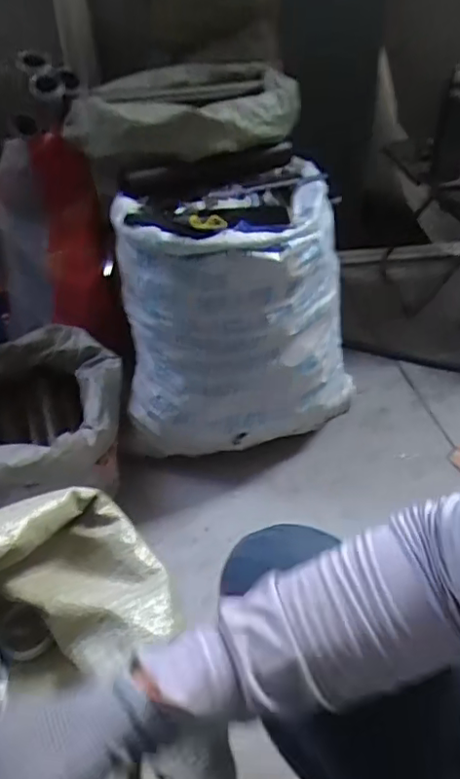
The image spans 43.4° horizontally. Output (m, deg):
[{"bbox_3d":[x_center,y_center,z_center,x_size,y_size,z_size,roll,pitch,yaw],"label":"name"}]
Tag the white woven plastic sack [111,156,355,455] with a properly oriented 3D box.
[{"bbox_3d":[0.019,-0.146,1.144,0.460,0.465,0.313,-5,39,-4],"label":"white woven plastic sack"}]

